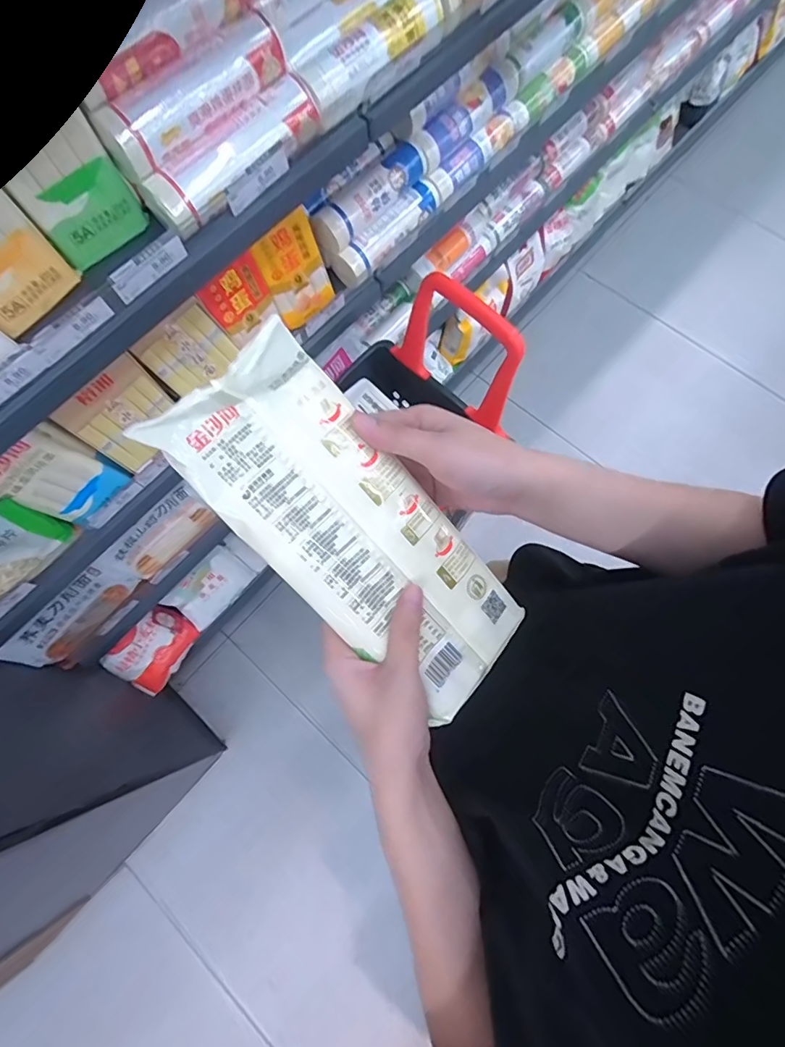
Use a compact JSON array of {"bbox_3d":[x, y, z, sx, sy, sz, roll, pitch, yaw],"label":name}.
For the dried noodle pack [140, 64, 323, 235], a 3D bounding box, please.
[{"bbox_3d":[-0.197,-0.463,0.610,0.053,0.054,0.244,43,80,12],"label":"dried noodle pack"}]

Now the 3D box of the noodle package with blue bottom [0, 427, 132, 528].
[{"bbox_3d":[-0.508,-0.068,0.742,0.035,0.195,0.116,33,78,11],"label":"noodle package with blue bottom"}]

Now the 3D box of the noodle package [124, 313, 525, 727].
[{"bbox_3d":[-0.023,0.006,0.333,0.111,0.030,0.275,-46,103,-10],"label":"noodle package"}]

